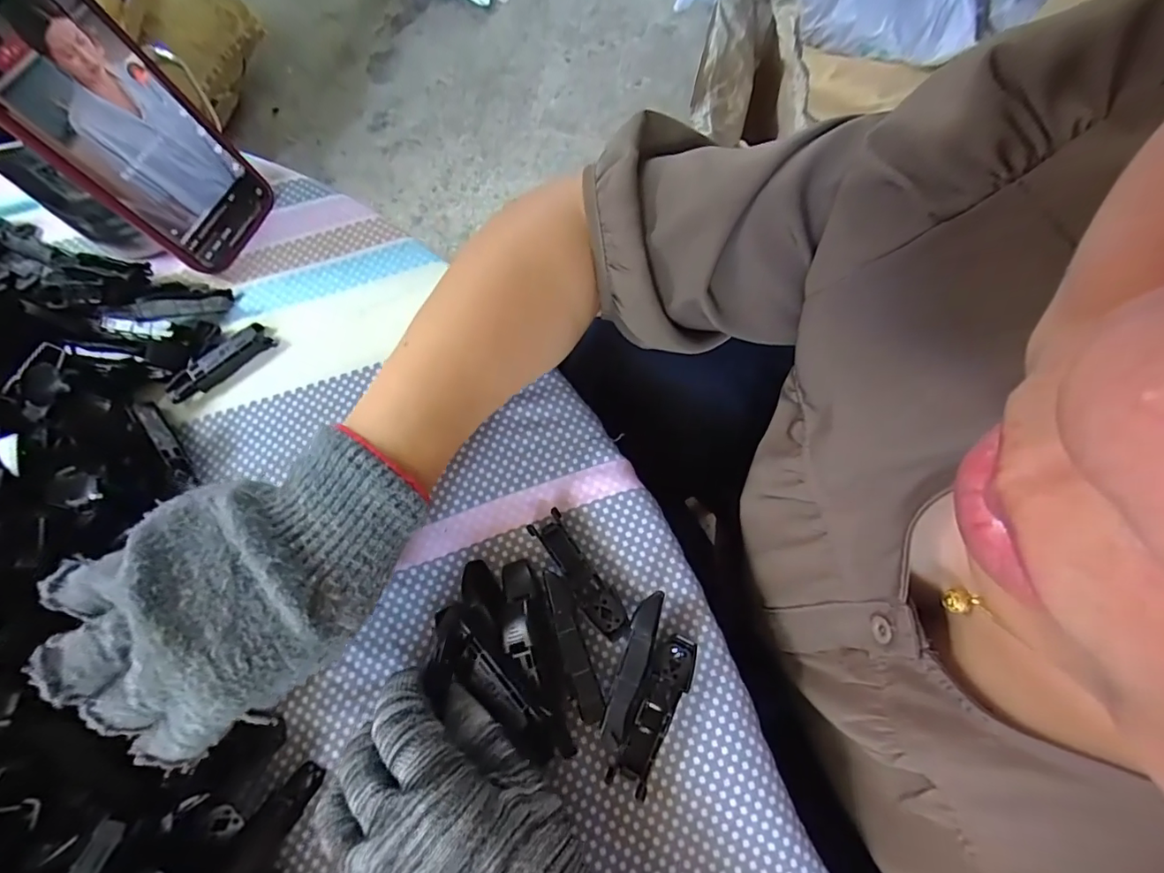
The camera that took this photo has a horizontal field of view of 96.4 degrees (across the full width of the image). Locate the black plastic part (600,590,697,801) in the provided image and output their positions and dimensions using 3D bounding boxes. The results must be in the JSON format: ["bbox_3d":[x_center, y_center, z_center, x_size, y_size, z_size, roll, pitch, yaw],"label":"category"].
[{"bbox_3d":[0.030,0.118,0.240,0.032,0.017,0.081,19,73,7],"label":"black plastic part"}]

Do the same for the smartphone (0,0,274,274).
[{"bbox_3d":[-0.245,-0.166,0.276,0.005,0.159,0.074,15,70,25],"label":"smartphone"}]

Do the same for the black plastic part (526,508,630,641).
[{"bbox_3d":[-0.001,0.070,0.262,0.018,0.010,0.068,-32,74,-9],"label":"black plastic part"}]

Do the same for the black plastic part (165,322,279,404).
[{"bbox_3d":[-0.216,-0.043,0.309,0.065,0.010,0.019,-42,76,-12],"label":"black plastic part"}]

